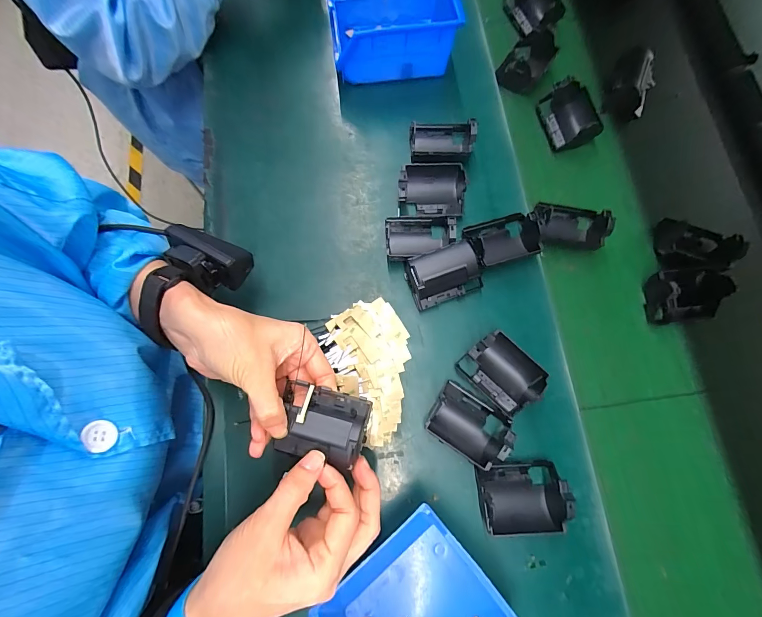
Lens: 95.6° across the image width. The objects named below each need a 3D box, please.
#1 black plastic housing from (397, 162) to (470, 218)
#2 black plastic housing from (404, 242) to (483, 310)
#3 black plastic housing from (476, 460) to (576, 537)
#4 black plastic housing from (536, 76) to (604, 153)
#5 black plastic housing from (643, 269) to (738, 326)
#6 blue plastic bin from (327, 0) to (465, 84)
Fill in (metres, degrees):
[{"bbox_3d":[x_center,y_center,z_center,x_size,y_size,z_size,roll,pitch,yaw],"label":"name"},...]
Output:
[{"bbox_3d":[0.054,-0.129,0.369,0.070,0.036,0.053,1,76,-2],"label":"black plastic housing"},{"bbox_3d":[0.061,-0.031,0.344,0.067,0.039,0.046,-19,77,-6],"label":"black plastic housing"},{"bbox_3d":[0.122,0.165,0.299,0.073,0.040,0.053,-3,76,-3],"label":"black plastic housing"},{"bbox_3d":[0.222,-0.230,0.405,0.049,0.033,0.071,-12,77,-5],"label":"black plastic housing"},{"bbox_3d":[0.318,-0.014,0.359,0.069,0.039,0.051,-5,76,-3],"label":"black plastic housing"},{"bbox_3d":[0.014,-0.329,0.402,0.147,0.076,0.109,-1,76,-2],"label":"blue plastic bin"}]

